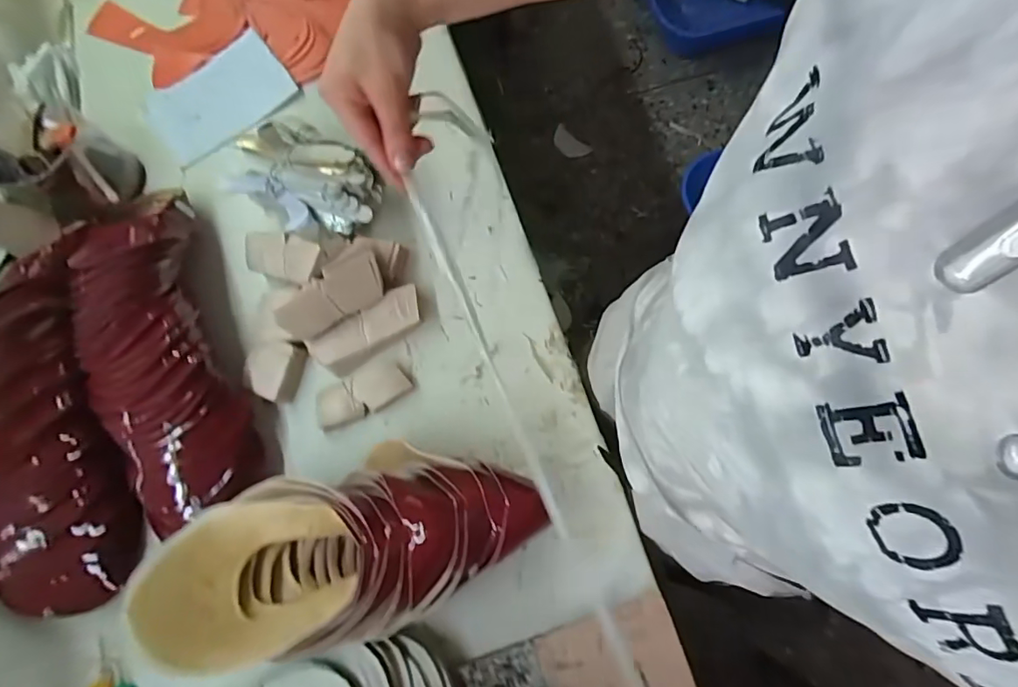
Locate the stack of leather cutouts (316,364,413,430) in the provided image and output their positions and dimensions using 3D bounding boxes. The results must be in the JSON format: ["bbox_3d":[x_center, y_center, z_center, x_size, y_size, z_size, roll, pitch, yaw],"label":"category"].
[{"bbox_3d":[-0.188,0.064,0.665,0.119,0.020,0.058,-20,75,-2],"label":"stack of leather cutouts"}]

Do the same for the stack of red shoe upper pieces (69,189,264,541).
[{"bbox_3d":[-0.436,-0.003,0.635,0.138,0.097,0.462,-22,75,-3],"label":"stack of red shoe upper pieces"}]

